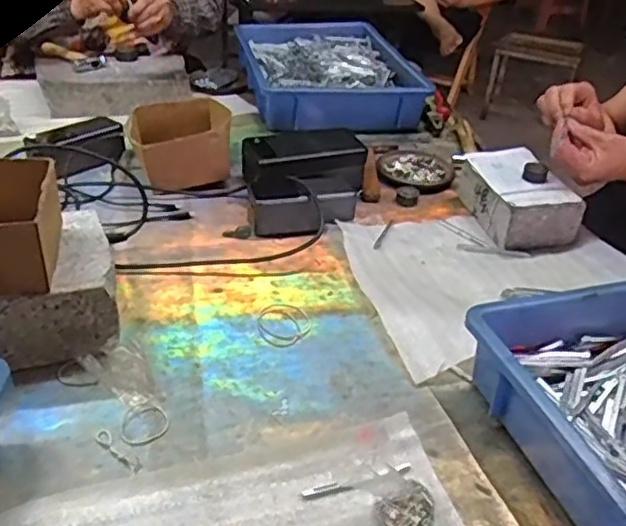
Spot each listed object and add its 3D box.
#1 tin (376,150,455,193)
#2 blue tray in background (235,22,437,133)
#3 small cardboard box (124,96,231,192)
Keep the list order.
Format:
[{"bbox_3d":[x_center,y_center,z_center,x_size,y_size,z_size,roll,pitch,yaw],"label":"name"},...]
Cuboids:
[{"bbox_3d":[0.151,-0.141,0.988,0.115,0.017,0.134,1,33,-5],"label":"tin"},{"bbox_3d":[0.021,-0.358,1.237,0.293,0.085,0.399,-2,34,-9],"label":"blue tray in background"},{"bbox_3d":[-0.174,-0.165,0.883,0.133,0.059,0.138,-10,36,-20],"label":"small cardboard box"}]

